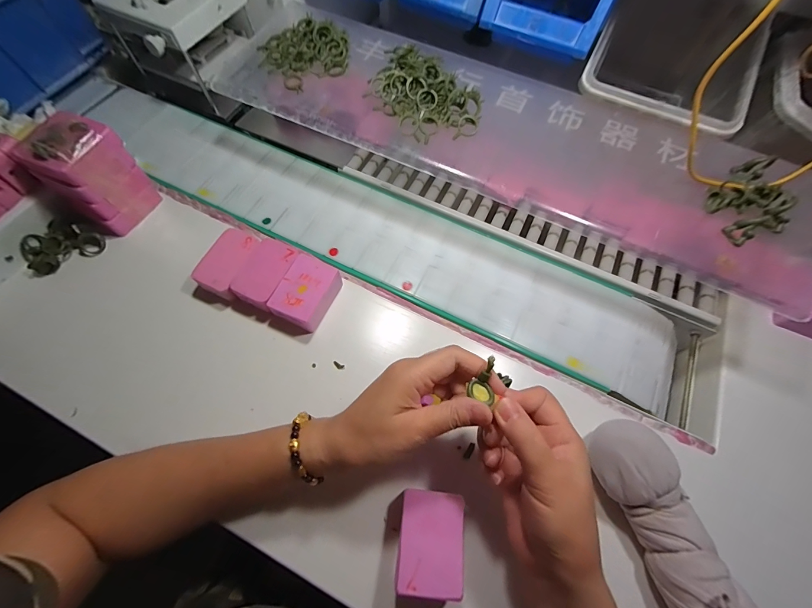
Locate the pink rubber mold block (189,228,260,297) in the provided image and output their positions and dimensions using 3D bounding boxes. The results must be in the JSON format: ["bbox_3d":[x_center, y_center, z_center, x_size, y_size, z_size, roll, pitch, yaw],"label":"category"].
[{"bbox_3d":[-0.193,-0.044,0.374,0.048,0.027,0.073,18,65,6],"label":"pink rubber mold block"}]

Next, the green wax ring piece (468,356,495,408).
[{"bbox_3d":[0.058,0.054,0.240,0.018,0.013,0.031,27,67,10],"label":"green wax ring piece"}]

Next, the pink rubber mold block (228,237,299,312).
[{"bbox_3d":[-0.148,-0.031,0.367,0.045,0.026,0.071,23,66,8],"label":"pink rubber mold block"}]

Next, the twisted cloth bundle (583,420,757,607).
[{"bbox_3d":[0.212,0.196,0.264,0.049,0.056,0.201,-17,67,-10],"label":"twisted cloth bundle"}]

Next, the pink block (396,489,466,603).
[{"bbox_3d":[0.019,0.188,0.274,0.048,0.038,0.066,7,65,1],"label":"pink block"}]

